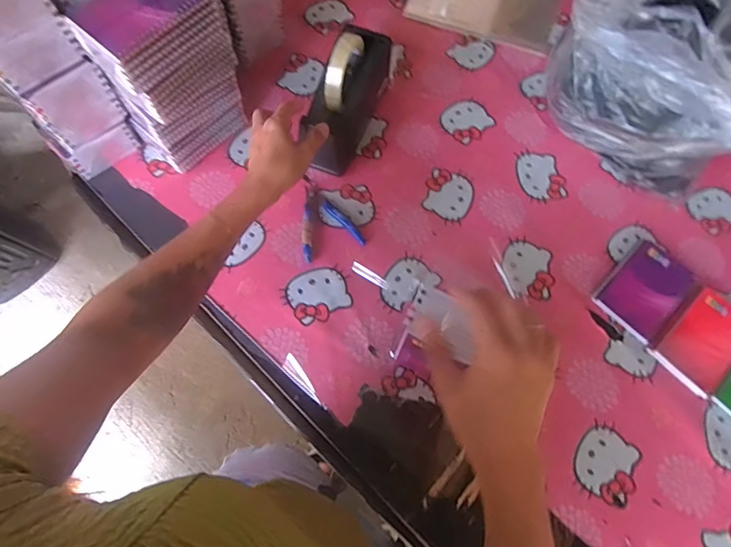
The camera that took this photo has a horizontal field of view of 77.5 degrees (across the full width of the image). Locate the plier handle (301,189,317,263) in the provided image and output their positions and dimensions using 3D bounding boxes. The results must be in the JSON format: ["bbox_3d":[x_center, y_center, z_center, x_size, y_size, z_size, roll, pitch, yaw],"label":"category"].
[{"bbox_3d":[-0.080,-0.069,0.640,0.017,0.011,0.110,2,68,-1],"label":"plier handle"}]

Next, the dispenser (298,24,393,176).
[{"bbox_3d":[-0.028,-0.261,0.659,0.070,0.127,0.202,20,69,6],"label":"dispenser"}]

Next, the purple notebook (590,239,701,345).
[{"bbox_3d":[0.380,0.020,0.616,0.125,0.014,0.088,-42,75,-16],"label":"purple notebook"}]

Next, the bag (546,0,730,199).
[{"bbox_3d":[0.410,-0.270,0.616,0.231,0.241,0.278,-40,75,-16],"label":"bag"}]

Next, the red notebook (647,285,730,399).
[{"bbox_3d":[0.448,0.085,0.596,0.136,0.015,0.084,-41,75,-16],"label":"red notebook"}]

